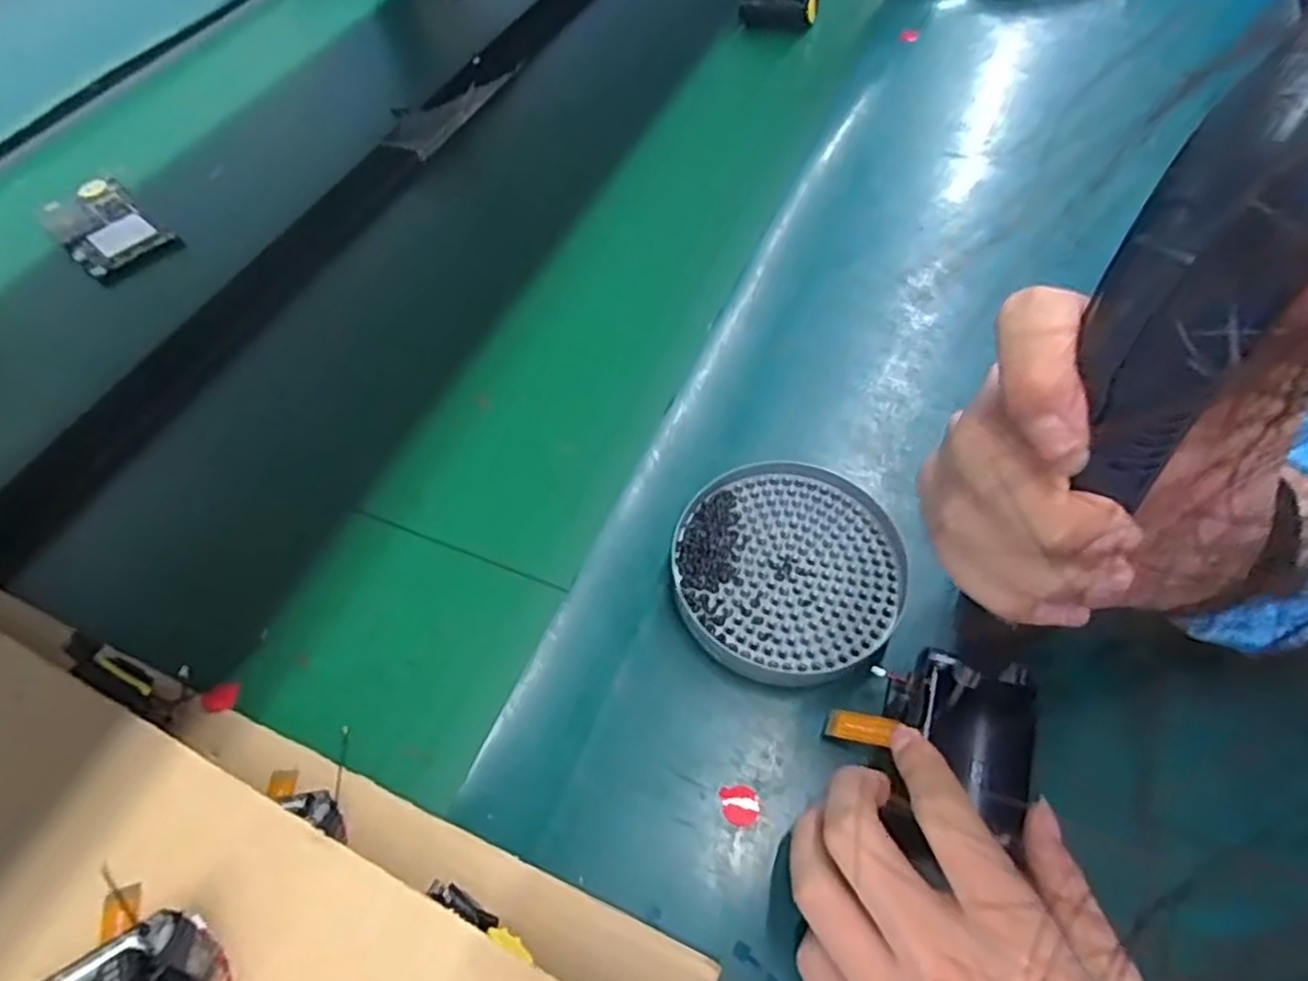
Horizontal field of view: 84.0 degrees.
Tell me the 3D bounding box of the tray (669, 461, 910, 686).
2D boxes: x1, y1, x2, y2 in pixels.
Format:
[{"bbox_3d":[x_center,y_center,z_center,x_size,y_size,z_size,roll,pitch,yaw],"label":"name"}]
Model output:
[{"bbox_3d":[0.068,0.039,0.366,0.116,0.014,0.111,-1,56,1],"label":"tray"}]

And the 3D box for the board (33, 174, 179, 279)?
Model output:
[{"bbox_3d":[-0.434,-0.209,0.572,0.125,0.022,0.064,37,64,24],"label":"board"}]

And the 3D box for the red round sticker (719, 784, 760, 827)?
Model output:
[{"bbox_3d":[0.037,0.134,0.310,0.016,0.004,0.016,-1,56,1],"label":"red round sticker"}]

